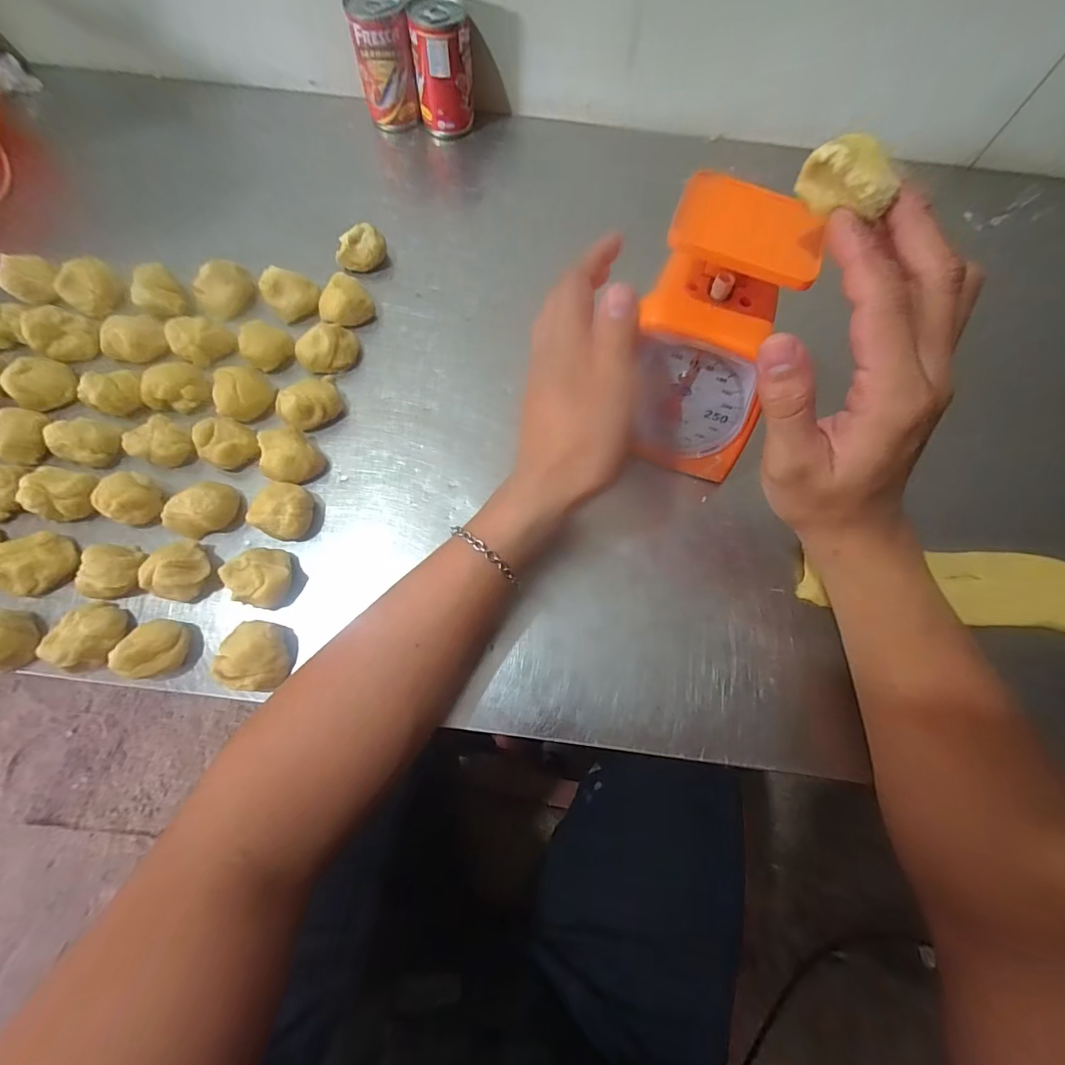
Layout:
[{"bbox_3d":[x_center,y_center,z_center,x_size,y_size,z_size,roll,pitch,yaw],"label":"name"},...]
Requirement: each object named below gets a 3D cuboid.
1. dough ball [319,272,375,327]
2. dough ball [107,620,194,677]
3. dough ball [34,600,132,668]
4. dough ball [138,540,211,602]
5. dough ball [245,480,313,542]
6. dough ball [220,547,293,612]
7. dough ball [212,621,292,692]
[{"bbox_3d":[-0.158,-0.192,0.394,0.040,0.030,0.032,-42,77,-14],"label":"dough ball"},{"bbox_3d":[-0.247,0.076,0.305,0.032,0.030,0.036,1,71,-1],"label":"dough ball"},{"bbox_3d":[-0.292,0.069,0.307,0.035,0.025,0.039,34,73,10],"label":"dough ball"},{"bbox_3d":[-0.241,0.028,0.317,0.038,0.031,0.033,-42,77,-14],"label":"dough ball"},{"bbox_3d":[-0.177,-0.014,0.337,0.035,0.032,0.039,36,74,11],"label":"dough ball"},{"bbox_3d":[-0.187,0.030,0.321,0.037,0.025,0.039,0,71,-1],"label":"dough ball"},{"bbox_3d":[-0.181,0.081,0.306,0.040,0.027,0.042,0,71,-1],"label":"dough ball"}]

